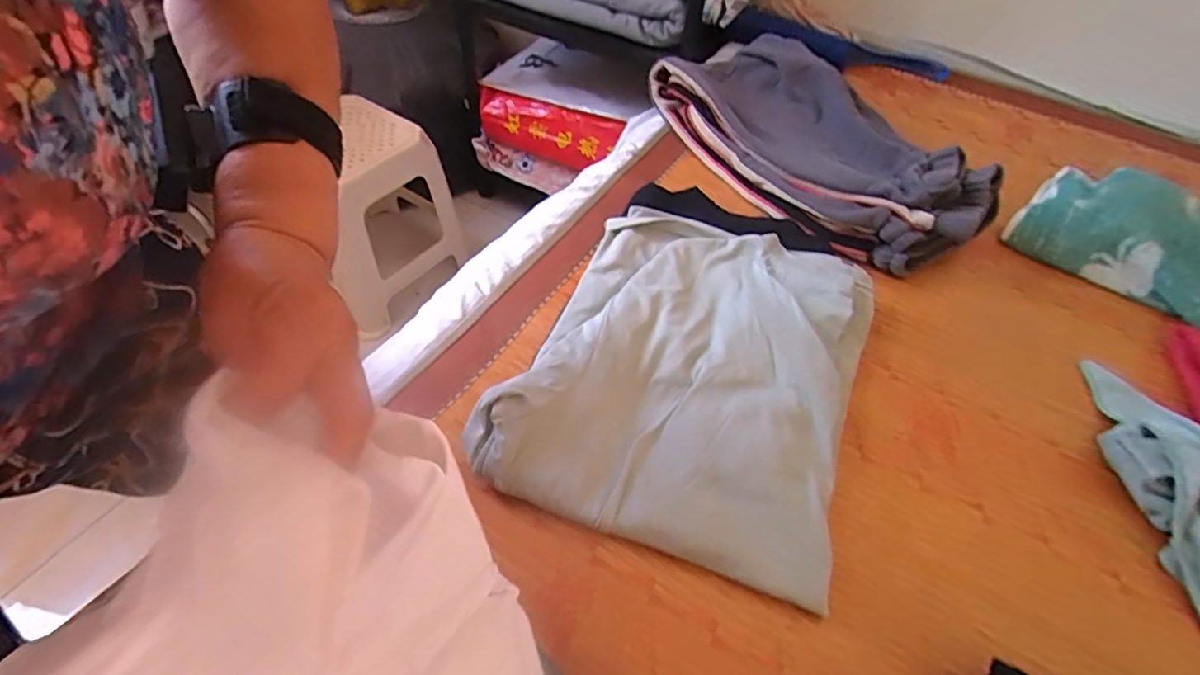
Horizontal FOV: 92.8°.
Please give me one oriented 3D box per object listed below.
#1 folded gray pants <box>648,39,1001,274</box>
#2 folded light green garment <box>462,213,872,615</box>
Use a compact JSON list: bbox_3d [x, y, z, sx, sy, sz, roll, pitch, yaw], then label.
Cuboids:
[{"bbox_3d":[0.259,-0.258,0.709,0.239,0.082,0.458,-20,55,-18],"label":"folded gray pants"},{"bbox_3d":[0.084,0.018,0.502,0.274,0.053,0.337,18,53,11],"label":"folded light green garment"}]

